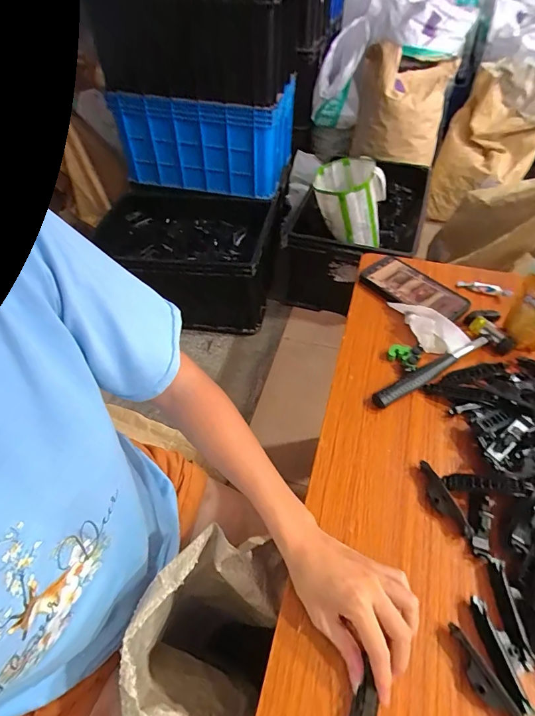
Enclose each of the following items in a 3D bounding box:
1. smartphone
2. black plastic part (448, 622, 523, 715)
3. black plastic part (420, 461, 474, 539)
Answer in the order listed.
[{"bbox_3d":[0.224,-0.110,0.596,0.076,0.013,0.162,-33,57,-22],"label":"smartphone"},{"bbox_3d":[0.174,0.260,0.307,0.018,0.016,0.079,-23,54,-16],"label":"black plastic part"},{"bbox_3d":[0.181,0.147,0.400,0.019,0.016,0.081,-16,52,-11],"label":"black plastic part"}]

